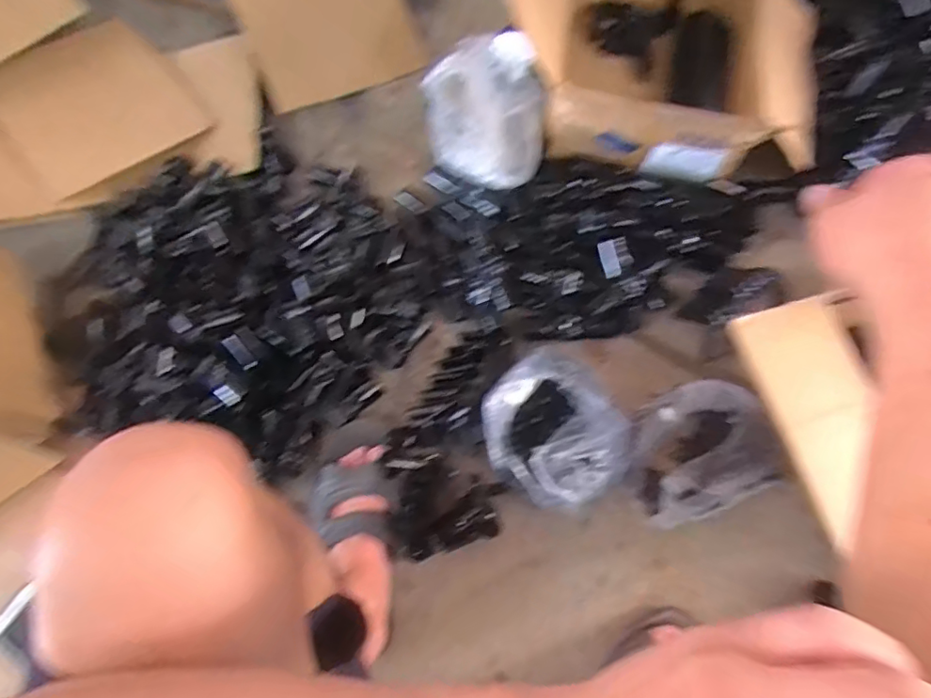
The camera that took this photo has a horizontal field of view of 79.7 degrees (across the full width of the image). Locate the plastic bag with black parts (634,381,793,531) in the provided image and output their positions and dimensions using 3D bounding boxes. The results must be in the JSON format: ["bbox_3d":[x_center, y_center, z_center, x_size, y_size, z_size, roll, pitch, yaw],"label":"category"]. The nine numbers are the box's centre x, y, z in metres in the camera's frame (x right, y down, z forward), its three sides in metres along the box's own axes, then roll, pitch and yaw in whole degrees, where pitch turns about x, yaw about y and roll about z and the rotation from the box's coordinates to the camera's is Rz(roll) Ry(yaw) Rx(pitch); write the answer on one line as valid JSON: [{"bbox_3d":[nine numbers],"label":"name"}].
[{"bbox_3d":[0.294,0.127,0.712,0.191,0.045,0.157,-22,73,-5],"label":"plastic bag with black parts"}]

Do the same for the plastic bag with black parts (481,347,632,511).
[{"bbox_3d":[0.114,0.095,0.681,0.166,0.112,0.187,-32,74,-7],"label":"plastic bag with black parts"}]

